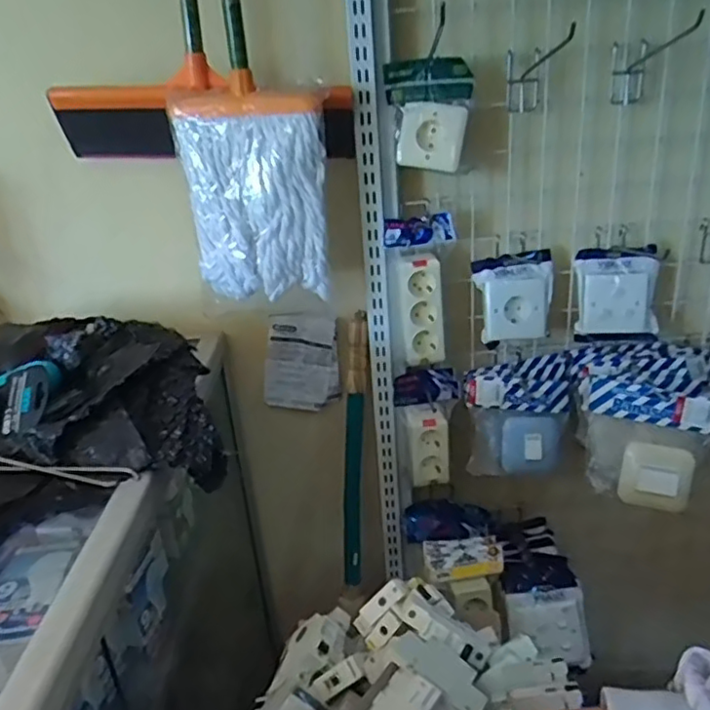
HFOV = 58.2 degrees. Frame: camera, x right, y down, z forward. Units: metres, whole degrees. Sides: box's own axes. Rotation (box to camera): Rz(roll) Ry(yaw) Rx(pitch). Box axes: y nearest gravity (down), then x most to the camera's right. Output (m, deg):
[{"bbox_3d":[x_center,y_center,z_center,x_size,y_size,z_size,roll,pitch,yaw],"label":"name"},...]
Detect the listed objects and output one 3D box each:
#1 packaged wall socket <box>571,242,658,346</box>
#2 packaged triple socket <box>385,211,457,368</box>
[{"bbox_3d":[0.389,-0.090,0.947,0.116,0.136,0.054,-2,24,5],"label":"packaged wall socket"},{"bbox_3d":[0.097,-0.090,0.920,0.091,0.209,0.043,-2,24,6],"label":"packaged triple socket"}]

